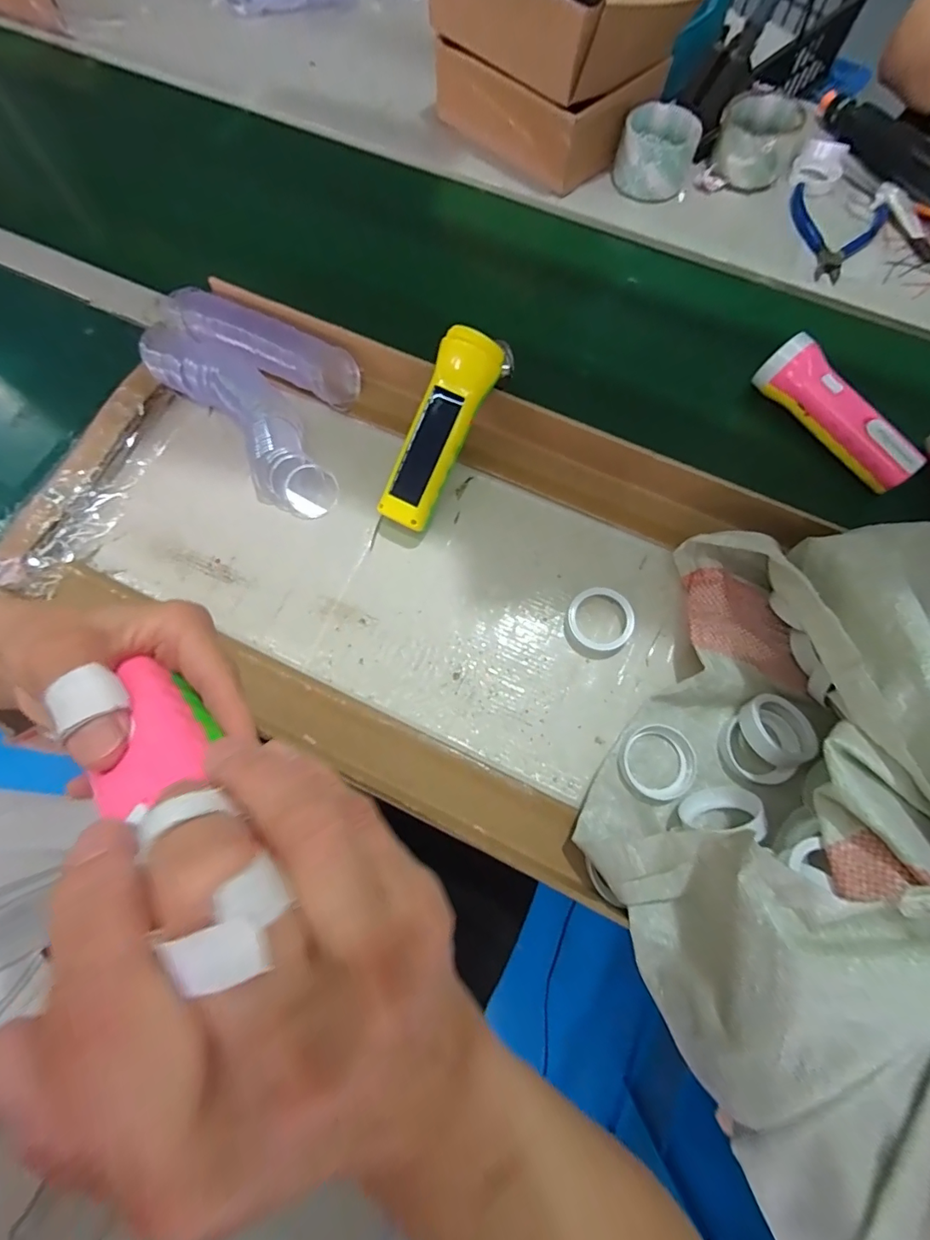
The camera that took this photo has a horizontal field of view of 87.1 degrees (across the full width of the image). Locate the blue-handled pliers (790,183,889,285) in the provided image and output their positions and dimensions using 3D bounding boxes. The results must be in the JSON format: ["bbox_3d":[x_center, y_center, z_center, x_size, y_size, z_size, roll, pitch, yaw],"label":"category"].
[{"bbox_3d":[0.409,-0.431,0.548,0.103,0.008,0.139,24,73,7],"label":"blue-handled pliers"}]

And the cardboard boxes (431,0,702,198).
[{"bbox_3d":[0.104,-0.642,0.541,0.229,0.135,0.202,39,76,12],"label":"cardboard boxes"}]

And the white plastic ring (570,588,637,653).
[{"bbox_3d":[0.111,0.000,0.399,0.050,0.019,0.052,0,72,0],"label":"white plastic ring"}]

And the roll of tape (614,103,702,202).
[{"bbox_3d":[0.219,-0.537,0.556,0.086,0.053,0.086,0,72,0],"label":"roll of tape"}]

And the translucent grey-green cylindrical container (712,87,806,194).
[{"bbox_3d":[0.336,-0.548,0.562,0.088,0.052,0.088,0,72,0],"label":"translucent grey-green cylindrical container"}]

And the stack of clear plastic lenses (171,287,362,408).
[{"bbox_3d":[-0.188,-0.256,0.457,0.186,0.038,0.044,24,74,7],"label":"stack of clear plastic lenses"}]

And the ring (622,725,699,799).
[{"bbox_3d":[0.146,0.107,0.368,0.057,0.011,0.052,0,72,0],"label":"ring"}]

